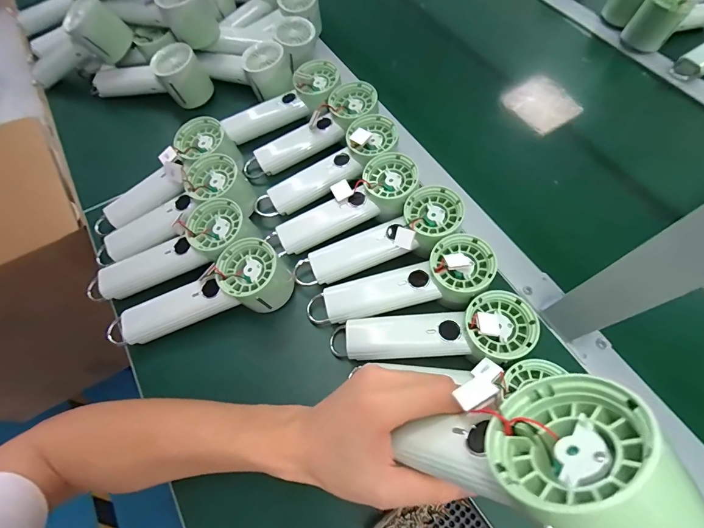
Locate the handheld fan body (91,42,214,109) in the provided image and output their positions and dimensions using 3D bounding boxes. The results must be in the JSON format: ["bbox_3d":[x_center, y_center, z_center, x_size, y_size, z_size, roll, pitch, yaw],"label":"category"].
[{"bbox_3d":[-0.315,-0.285,0.540,0.187,0.074,0.065,9,64,20],"label":"handheld fan body"}]

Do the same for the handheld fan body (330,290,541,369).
[{"bbox_3d":[0.076,0.076,0.341,0.185,0.061,0.063,-8,65,-2],"label":"handheld fan body"}]

